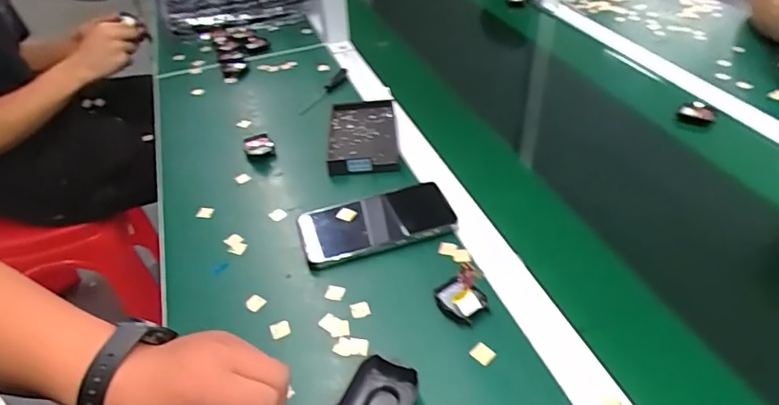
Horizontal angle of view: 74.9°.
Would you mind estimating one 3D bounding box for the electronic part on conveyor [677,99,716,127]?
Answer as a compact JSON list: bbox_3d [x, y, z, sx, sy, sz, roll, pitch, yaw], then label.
[{"bbox_3d":[0.422,-0.123,0.698,0.043,0.021,0.028,19,45,23],"label":"electronic part on conveyor"}]

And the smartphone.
[{"bbox_3d":[-0.015,0.020,0.548,0.159,0.011,0.082,-12,42,-11],"label":"smartphone"}]

